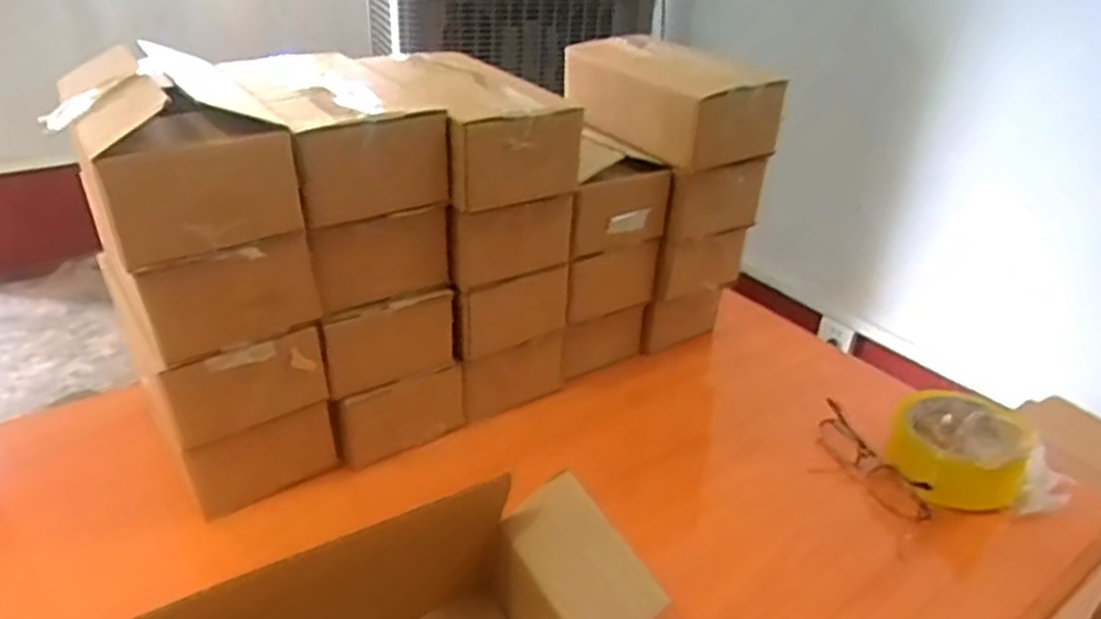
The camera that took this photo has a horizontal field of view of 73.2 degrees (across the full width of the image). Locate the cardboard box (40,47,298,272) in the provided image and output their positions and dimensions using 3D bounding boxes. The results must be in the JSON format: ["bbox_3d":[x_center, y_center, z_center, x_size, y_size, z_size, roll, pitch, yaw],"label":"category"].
[{"bbox_3d":[-0.263,-0.114,0.504,0.116,0.085,0.175,-19,39,-33],"label":"cardboard box"}]

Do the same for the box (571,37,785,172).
[{"bbox_3d":[0.115,-0.214,0.749,0.116,0.076,0.216,-15,37,-29],"label":"box"}]

